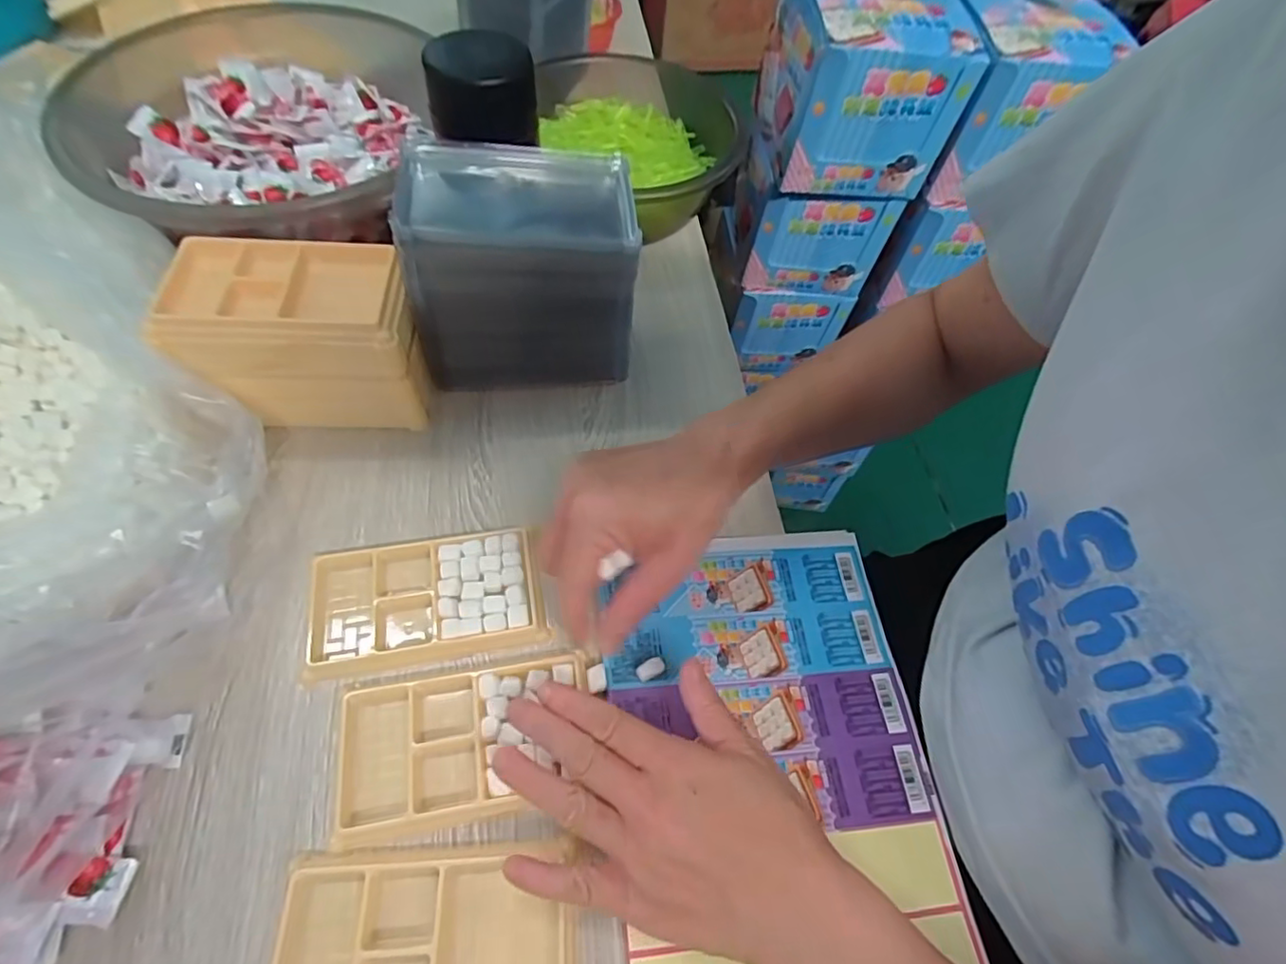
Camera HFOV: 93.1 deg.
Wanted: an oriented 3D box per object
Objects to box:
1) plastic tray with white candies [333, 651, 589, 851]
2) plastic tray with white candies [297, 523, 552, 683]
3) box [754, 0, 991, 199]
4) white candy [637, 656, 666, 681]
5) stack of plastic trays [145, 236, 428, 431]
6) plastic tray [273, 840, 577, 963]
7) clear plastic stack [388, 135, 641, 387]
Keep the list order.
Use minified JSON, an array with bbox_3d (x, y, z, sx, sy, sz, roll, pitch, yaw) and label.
[{"bbox_3d":[-0.094,0.138,0.326,0.129,0.014,0.078,-7,59,-8],"label":"plastic tray with white candies"},{"bbox_3d":[-0.131,0.069,0.365,0.129,0.011,0.077,-8,59,-9],"label":"plastic tray with white candies"},{"bbox_3d":[0.207,-0.383,0.584,0.154,0.130,0.157,-1,58,-5],"label":"box"},{"bbox_3d":[0.004,0.107,0.349,0.016,0.007,0.011,-20,62,-16],"label":"white candy"},{"bbox_3d":[-0.214,-0.092,0.401,0.140,0.097,0.075,0,58,-4],"label":"stack of plastic trays"},{"bbox_3d":[-0.099,0.213,0.279,0.132,0.011,0.078,-1,58,-5],"label":"plastic tray"},{"bbox_3d":[-0.079,-0.138,0.417,0.135,0.138,0.081,-4,59,-7],"label":"clear plastic stack"}]

